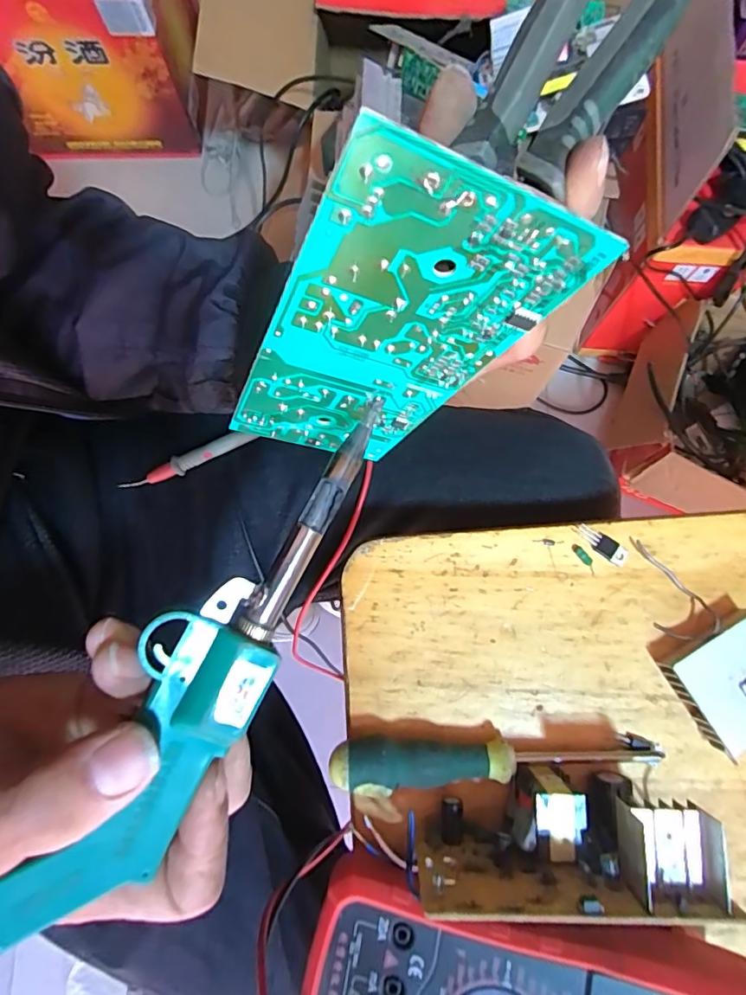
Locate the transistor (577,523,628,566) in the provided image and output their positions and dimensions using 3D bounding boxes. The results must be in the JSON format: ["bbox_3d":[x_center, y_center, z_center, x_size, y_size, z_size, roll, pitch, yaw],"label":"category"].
[{"bbox_3d":[0.122,0.025,0.270,0.028,0.004,0.010,31,81,6],"label":"transistor"}]

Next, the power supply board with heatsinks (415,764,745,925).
[{"bbox_3d":[0.077,0.142,0.217,0.113,0.063,0.035,1,79,1],"label":"power supply board with heatsinks"}]

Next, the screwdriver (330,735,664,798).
[{"bbox_3d":[0.058,0.126,0.240,0.152,0.024,0.023,0,79,1],"label":"screwdriver"}]

